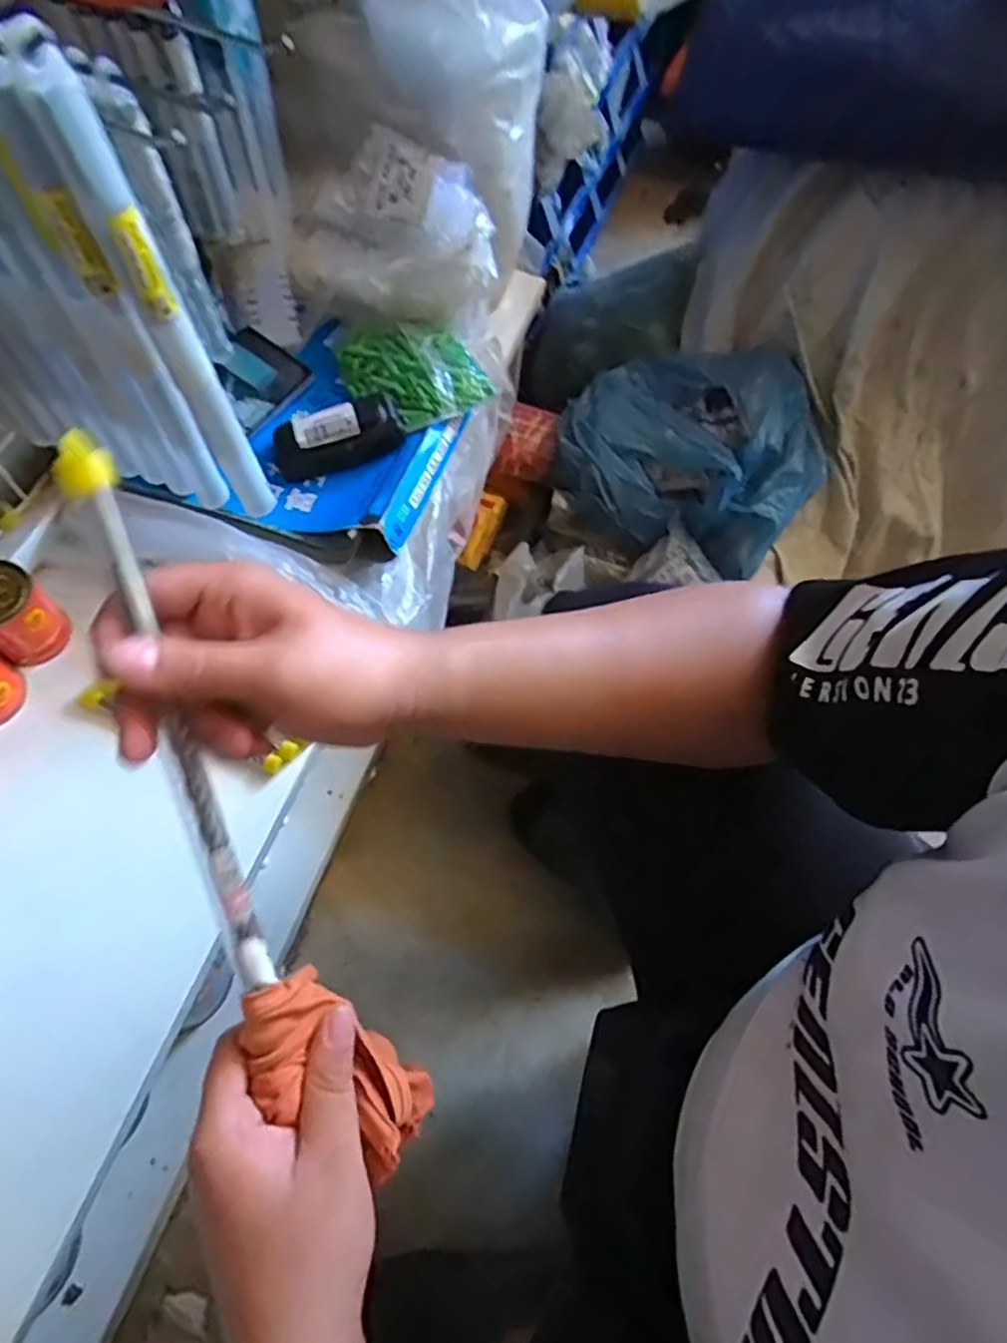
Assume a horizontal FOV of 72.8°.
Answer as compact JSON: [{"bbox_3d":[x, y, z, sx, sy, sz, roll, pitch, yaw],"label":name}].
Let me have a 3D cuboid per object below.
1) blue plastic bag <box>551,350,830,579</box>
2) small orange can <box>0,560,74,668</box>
[{"bbox_3d":[0.219,-0.268,0.820,0.292,0.132,0.220,18,66,5],"label":"blue plastic bag"},{"bbox_3d":[-0.364,-0.043,0.507,0.052,0.059,0.052,1,66,-3],"label":"small orange can"}]

